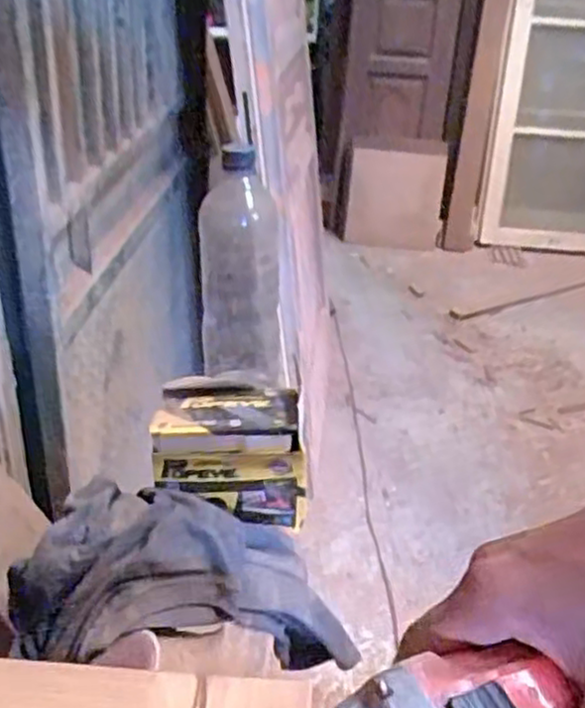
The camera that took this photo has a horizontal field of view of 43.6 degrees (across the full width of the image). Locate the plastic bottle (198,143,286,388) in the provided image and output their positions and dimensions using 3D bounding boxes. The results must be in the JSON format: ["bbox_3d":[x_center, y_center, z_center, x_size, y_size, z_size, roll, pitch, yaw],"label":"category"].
[{"bbox_3d":[-0.053,-0.076,0.763,0.079,0.269,0.080,3,29,-2],"label":"plastic bottle"}]

